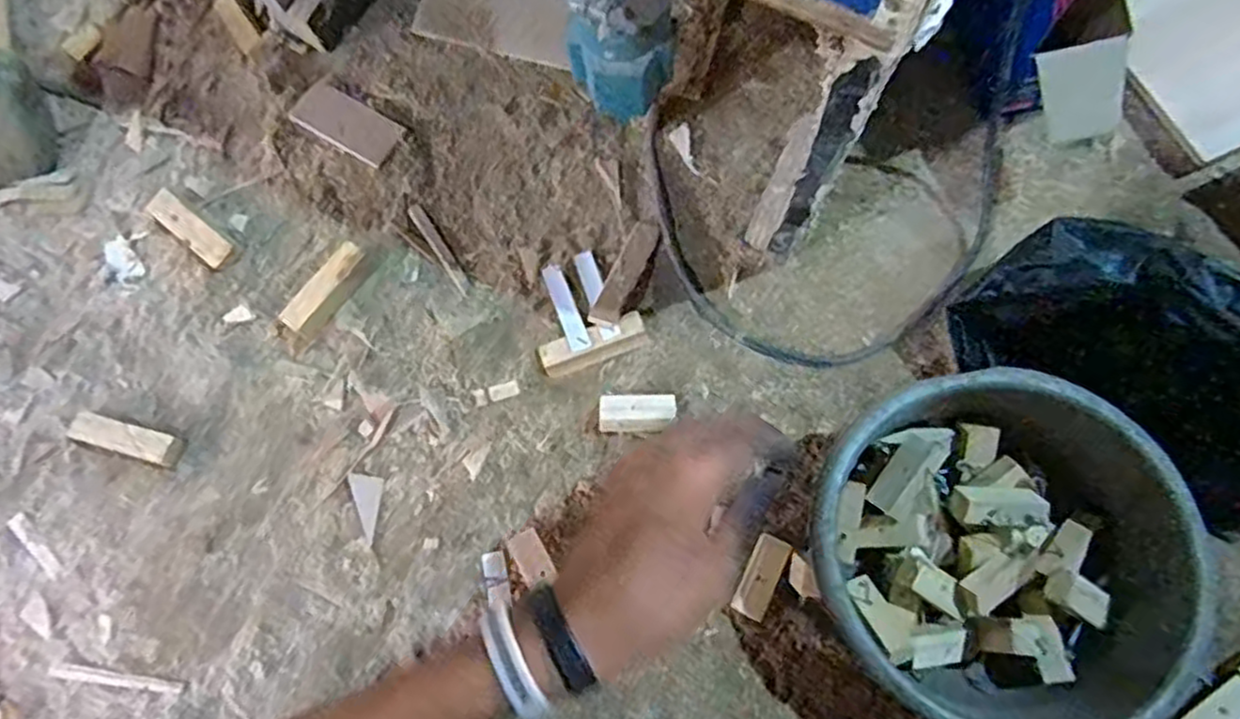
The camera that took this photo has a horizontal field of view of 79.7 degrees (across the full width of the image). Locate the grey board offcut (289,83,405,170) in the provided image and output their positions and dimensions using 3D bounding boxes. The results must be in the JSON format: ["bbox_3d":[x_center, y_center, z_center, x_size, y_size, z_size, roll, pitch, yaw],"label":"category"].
[{"bbox_3d":[-0.219,-0.189,0.593,0.089,0.004,0.042,31,81,6],"label":"grey board offcut"}]

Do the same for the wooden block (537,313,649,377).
[{"bbox_3d":[-0.019,-0.010,0.526,0.077,0.020,0.023,-19,79,-3],"label":"wooden block"}]

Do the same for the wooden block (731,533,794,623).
[{"bbox_3d":[0.093,0.142,0.484,0.023,0.011,0.053,25,80,5],"label":"wooden block"}]

